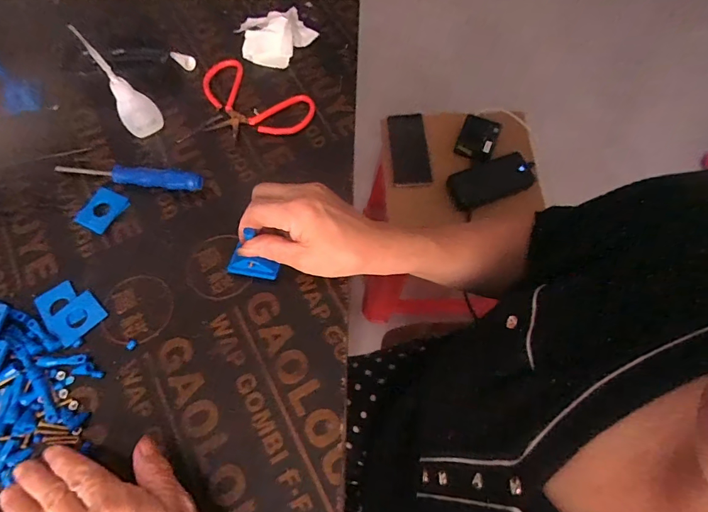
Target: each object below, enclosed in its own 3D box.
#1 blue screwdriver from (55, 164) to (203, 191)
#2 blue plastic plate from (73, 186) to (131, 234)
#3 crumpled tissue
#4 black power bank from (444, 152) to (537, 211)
[{"bbox_3d":[-0.220,-0.080,0.406,0.149,0.019,0.017,10,68,4],"label":"blue screwdriver"},{"bbox_3d":[-0.242,-0.045,0.399,0.037,0.004,0.043,31,71,12],"label":"blue plastic plate"},{"bbox_3d":[-0.092,-0.254,0.463,0.069,0.033,0.081,33,72,13],"label":"crumpled tissue"},{"bbox_3d":[0.251,-0.139,0.770,0.155,0.011,0.078,-18,69,-7],"label":"black power bank"}]

